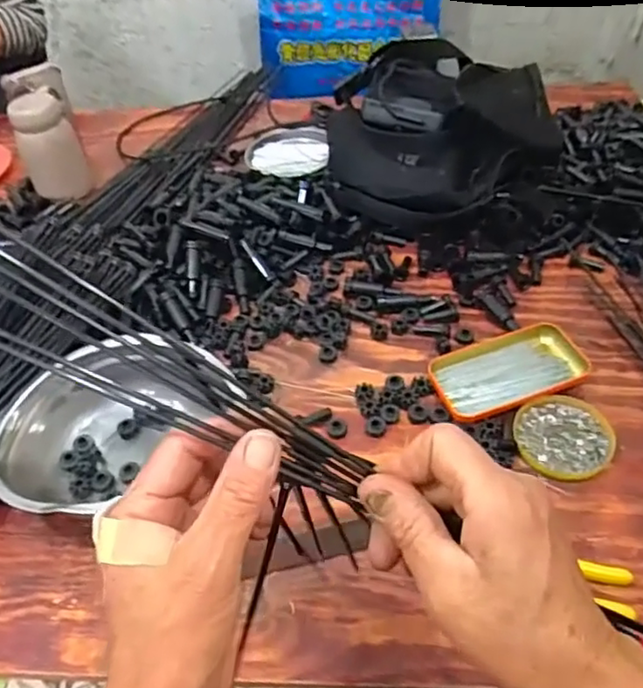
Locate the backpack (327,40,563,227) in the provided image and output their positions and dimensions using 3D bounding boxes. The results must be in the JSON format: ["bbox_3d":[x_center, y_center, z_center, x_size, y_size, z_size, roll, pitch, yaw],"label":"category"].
[{"bbox_3d":[0.159,-0.281,0.810,0.281,0.147,0.289,4,47,10],"label":"backpack"}]

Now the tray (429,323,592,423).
[{"bbox_3d":[0.178,0.026,0.597,0.142,0.016,0.084,-19,48,-12],"label":"tray"}]

